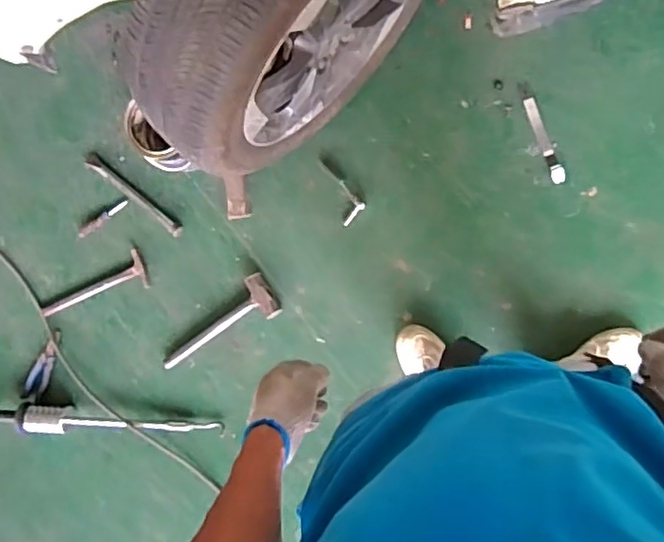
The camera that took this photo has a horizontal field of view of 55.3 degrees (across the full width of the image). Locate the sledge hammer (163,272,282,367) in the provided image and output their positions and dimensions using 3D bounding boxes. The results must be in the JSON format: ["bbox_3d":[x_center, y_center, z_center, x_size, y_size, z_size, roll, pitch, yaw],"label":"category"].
[{"bbox_3d":[-0.278,0.135,1.509,0.323,0.038,0.108,-33,84,9],"label":"sledge hammer"}]

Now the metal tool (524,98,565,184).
[{"bbox_3d":[0.472,-0.289,1.404,0.029,0.013,0.199,-19,88,9],"label":"metal tool"}]

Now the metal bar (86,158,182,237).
[{"bbox_3d":[-0.494,-0.187,1.580,0.320,0.030,0.025,38,97,7],"label":"metal bar"}]

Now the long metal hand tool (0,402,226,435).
[{"bbox_3d":[-0.577,0.381,1.566,0.617,0.058,0.069,2,90,11],"label":"long metal hand tool"}]

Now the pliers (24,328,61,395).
[{"bbox_3d":[-0.740,0.238,1.637,0.050,0.016,0.180,19,81,8],"label":"pliers"}]

